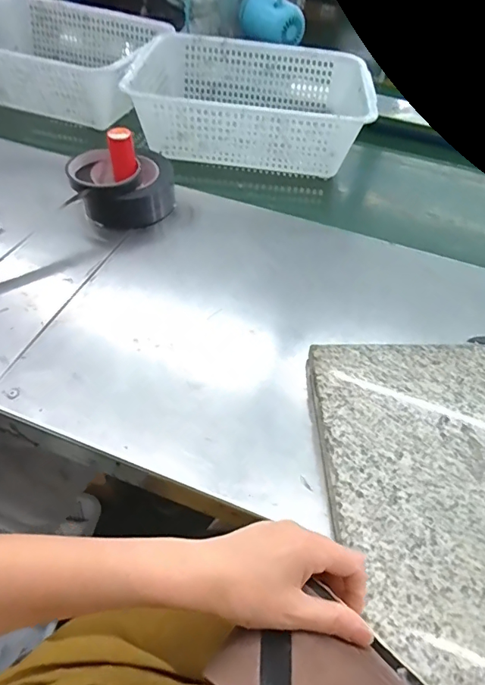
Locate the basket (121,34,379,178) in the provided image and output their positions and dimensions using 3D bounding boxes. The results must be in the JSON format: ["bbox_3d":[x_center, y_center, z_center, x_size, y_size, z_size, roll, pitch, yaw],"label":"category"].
[{"bbox_3d":[0.013,-0.430,0.799,0.397,0.117,0.302,3,49,-2],"label":"basket"}]

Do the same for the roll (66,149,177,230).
[{"bbox_3d":[-0.160,-0.214,0.611,0.128,0.053,0.128,2,52,-2],"label":"roll"}]

